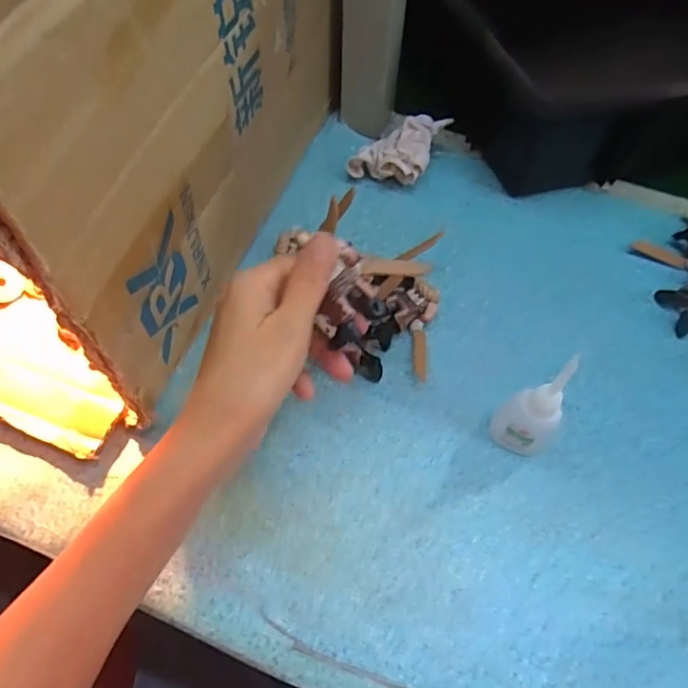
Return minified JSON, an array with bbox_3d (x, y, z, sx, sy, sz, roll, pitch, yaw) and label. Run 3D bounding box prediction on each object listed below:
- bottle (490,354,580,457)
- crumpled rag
[{"bbox_3d":[0.113,0.035,0.300,0.031,0.093,0.035,-37,68,-19],"label":"bottle"},{"bbox_3d":[0.046,-0.163,0.445,0.061,0.036,0.069,21,63,11],"label":"crumpled rag"}]

